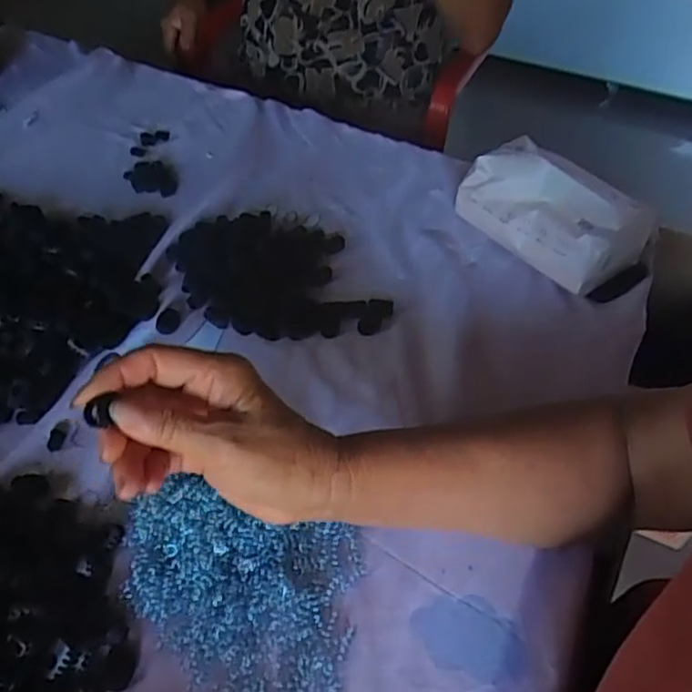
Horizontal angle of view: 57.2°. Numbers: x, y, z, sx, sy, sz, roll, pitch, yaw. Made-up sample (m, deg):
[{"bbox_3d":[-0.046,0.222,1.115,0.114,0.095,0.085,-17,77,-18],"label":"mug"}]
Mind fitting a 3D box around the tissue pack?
[{"bbox_3d":[0.196,-0.127,0.608,0.098,0.081,0.157,-27,55,-26],"label":"tissue pack"}]

